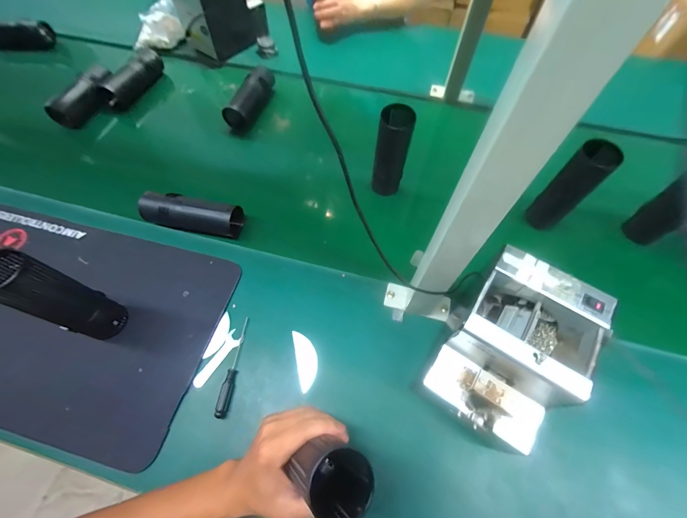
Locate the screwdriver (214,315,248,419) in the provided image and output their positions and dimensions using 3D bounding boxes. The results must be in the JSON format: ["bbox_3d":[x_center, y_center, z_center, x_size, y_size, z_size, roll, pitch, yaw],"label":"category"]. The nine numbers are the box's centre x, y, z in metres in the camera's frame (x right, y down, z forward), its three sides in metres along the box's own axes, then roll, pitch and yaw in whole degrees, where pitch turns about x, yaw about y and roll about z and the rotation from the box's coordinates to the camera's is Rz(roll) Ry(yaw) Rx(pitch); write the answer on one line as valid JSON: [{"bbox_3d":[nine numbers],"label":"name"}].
[{"bbox_3d":[-0.152,0.145,0.422,0.012,0.018,0.132,5,62,2],"label":"screwdriver"}]

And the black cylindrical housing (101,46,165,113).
[{"bbox_3d":[-0.628,-0.532,0.907,0.075,0.066,0.227,12,63,6],"label":"black cylindrical housing"}]

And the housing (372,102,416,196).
[{"bbox_3d":[0.084,-0.180,0.535,0.052,0.166,0.044,20,64,9],"label":"housing"}]

